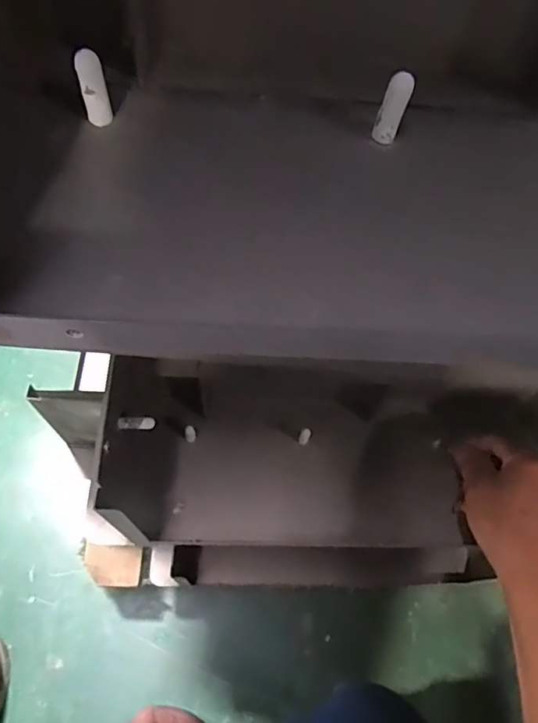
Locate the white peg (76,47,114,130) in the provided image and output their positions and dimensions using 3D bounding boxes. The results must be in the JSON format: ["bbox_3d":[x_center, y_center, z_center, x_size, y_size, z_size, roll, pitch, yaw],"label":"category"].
[{"bbox_3d":[-0.057,-0.088,0.169,0.008,0.023,0.006,-13,65,-10],"label":"white peg"}]

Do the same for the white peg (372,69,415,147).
[{"bbox_3d":[0.041,-0.084,0.174,0.009,0.022,0.007,18,64,6],"label":"white peg"}]

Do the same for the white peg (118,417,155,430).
[{"bbox_3d":[-0.089,0.042,0.352,0.024,0.008,0.008,1,62,-20],"label":"white peg"}]

